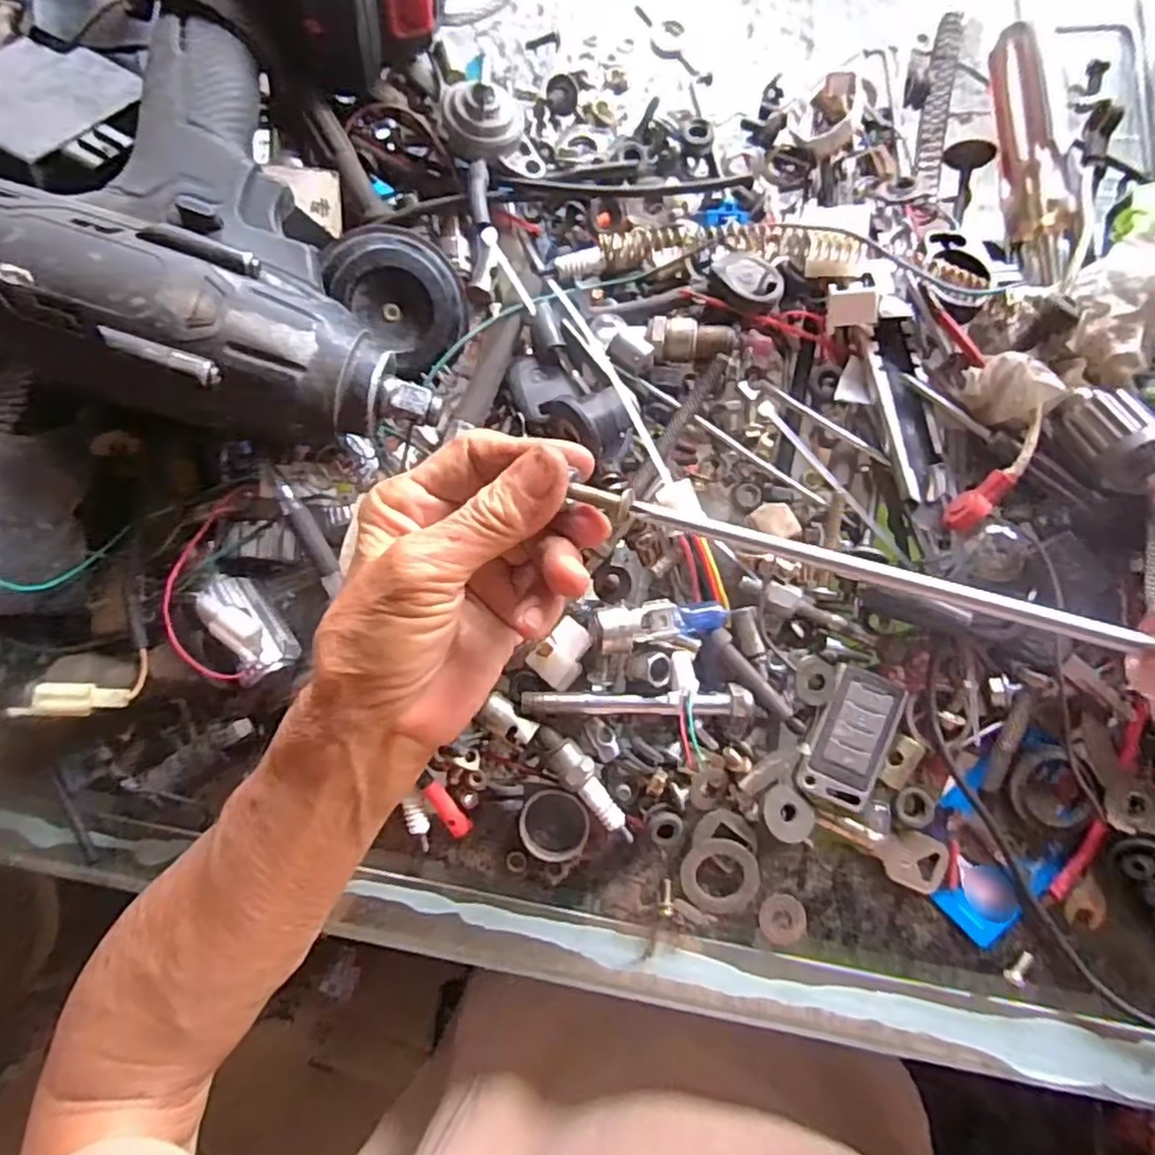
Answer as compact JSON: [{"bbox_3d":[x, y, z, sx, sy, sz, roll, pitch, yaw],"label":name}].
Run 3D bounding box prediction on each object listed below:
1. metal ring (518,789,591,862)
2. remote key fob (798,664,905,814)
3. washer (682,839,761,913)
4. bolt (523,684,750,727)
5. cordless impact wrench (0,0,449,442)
[{"bbox_3d":[-0.010,0.109,0.298,0.031,0.011,0.033,0,84,3],"label":"metal ring"},{"bbox_3d":[0.119,0.069,0.293,0.032,0.005,0.057,23,86,5],"label":"remote key fob"},{"bbox_3d":[0.062,0.130,0.295,0.031,0.006,0.034,0,84,3],"label":"washer"},{"bbox_3d":[0.026,0.055,0.295,0.098,0.019,0.016,0,84,3],"label":"bolt"},{"bbox_3d":[-0.142,-0.186,0.272,0.165,0.072,0.270,0,84,3],"label":"cordless impact wrench"}]

